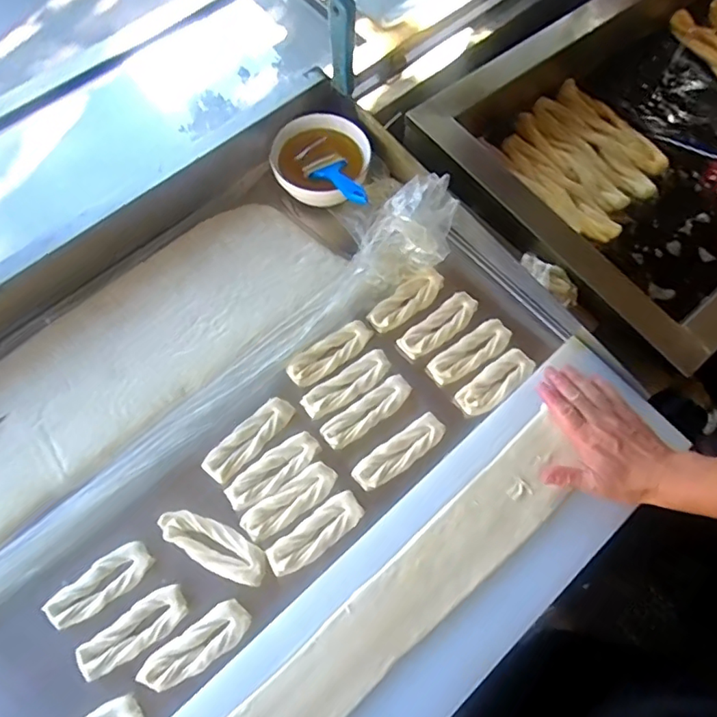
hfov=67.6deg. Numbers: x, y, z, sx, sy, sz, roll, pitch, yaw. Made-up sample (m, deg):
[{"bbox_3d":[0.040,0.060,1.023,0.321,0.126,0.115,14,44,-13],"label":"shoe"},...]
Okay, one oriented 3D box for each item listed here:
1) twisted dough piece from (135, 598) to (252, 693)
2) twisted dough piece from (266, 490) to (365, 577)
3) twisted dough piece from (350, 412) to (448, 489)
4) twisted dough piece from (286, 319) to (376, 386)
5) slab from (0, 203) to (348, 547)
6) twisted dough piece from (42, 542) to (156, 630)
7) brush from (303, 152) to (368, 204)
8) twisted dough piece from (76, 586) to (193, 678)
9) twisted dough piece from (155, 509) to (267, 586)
[{"bbox_3d":[-0.156,0.278,0.513,0.106,0.013,0.040,-35,74,-14],"label":"twisted dough piece"},{"bbox_3d":[-0.043,0.183,0.557,0.107,0.017,0.038,-36,75,-14],"label":"twisted dough piece"},{"bbox_3d":[0.046,0.103,0.592,0.113,0.016,0.036,-33,74,-13],"label":"twisted dough piece"},{"bbox_3d":[-0.032,-0.007,0.627,0.108,0.012,0.035,-32,74,-13],"label":"twisted dough piece"},{"bbox_3d":[-0.327,0.051,0.578,0.680,0.018,0.178,-39,75,-15],"label":"slab"},{"bbox_3d":[-0.255,0.224,0.530,0.103,0.014,0.041,-32,74,-13],"label":"twisted dough piece"},{"bbox_3d":[-0.021,-0.218,0.649,0.052,0.010,0.121,-30,49,-12],"label":"brush"},{"bbox_3d":[-0.217,0.263,0.518,0.103,0.015,0.039,-31,74,-13],"label":"twisted dough piece"},{"bbox_3d":[-0.149,0.191,0.549,0.120,0.011,0.043,27,71,8],"label":"twisted dough piece"}]

